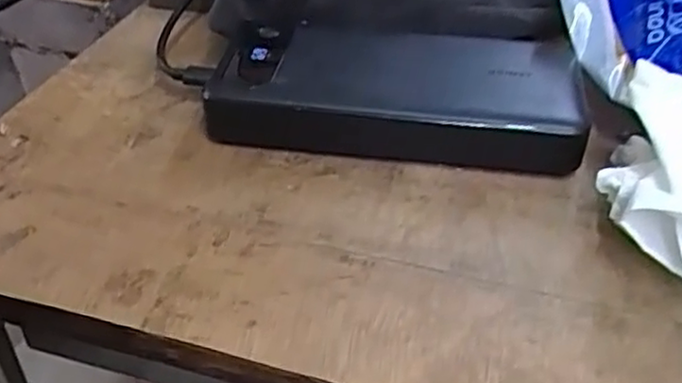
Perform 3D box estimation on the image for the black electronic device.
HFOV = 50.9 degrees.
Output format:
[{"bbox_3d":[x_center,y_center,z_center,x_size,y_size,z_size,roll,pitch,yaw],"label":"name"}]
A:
[{"bbox_3d":[0.023,-0.045,0.306,0.150,0.029,0.067,4,41,6],"label":"black electronic device"}]

